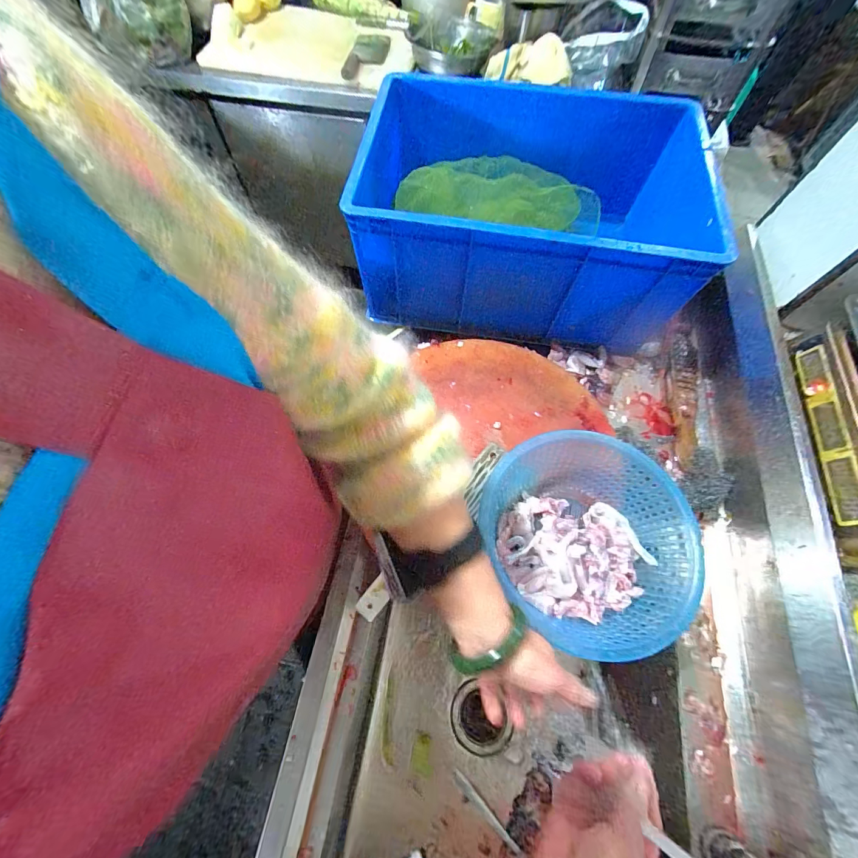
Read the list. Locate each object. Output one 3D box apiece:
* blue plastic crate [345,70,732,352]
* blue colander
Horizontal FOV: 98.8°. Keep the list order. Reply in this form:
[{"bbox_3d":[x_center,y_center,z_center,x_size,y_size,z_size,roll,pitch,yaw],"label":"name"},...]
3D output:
[{"bbox_3d":[0.170,-0.360,0.627,0.515,0.220,0.342,8,66,3],"label":"blue plastic crate"},{"bbox_3d":[0.196,0.130,0.465,0.205,0.098,0.236,-29,69,-13],"label":"blue colander"}]

